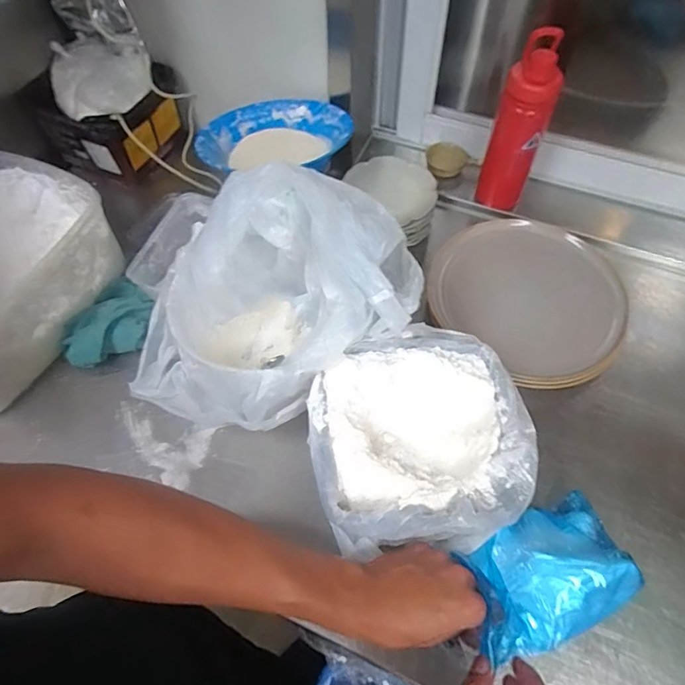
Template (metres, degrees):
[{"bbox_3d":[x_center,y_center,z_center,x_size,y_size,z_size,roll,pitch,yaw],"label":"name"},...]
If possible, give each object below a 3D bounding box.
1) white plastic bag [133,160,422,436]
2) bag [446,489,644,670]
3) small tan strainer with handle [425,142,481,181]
[{"bbox_3d":[-0.085,-0.032,0.553,0.317,0.257,0.202,-19,60,-11],"label":"white plastic bag"},{"bbox_3d":[0.201,0.222,0.473,0.192,0.091,0.115,-21,61,-12],"label":"bag"},{"bbox_3d":[0.185,-0.309,0.828,0.083,0.034,0.054,5,59,4],"label":"small tan strainer with handle"}]

